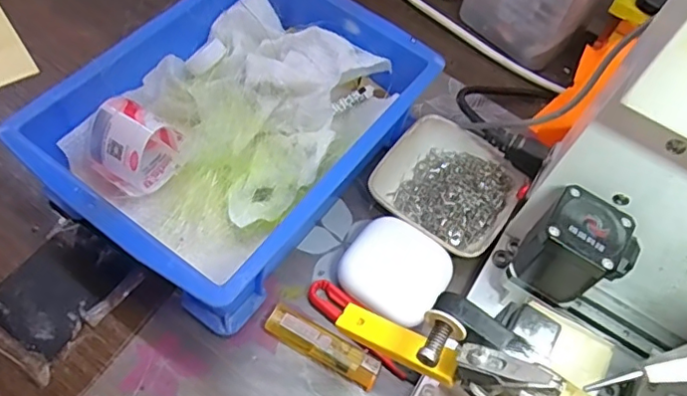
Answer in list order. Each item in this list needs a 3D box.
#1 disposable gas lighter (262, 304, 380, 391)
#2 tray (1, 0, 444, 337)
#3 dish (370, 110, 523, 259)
[{"bbox_3d":[-0.012,0.093,0.360,0.076,0.007,0.020,28,60,9],"label":"disposable gas lighter"},{"bbox_3d":[-0.069,-0.053,0.395,0.177,0.070,0.242,34,62,13],"label":"tray"},{"bbox_3d":[0.077,-0.008,0.423,0.095,0.024,0.096,32,61,11],"label":"dish"}]

